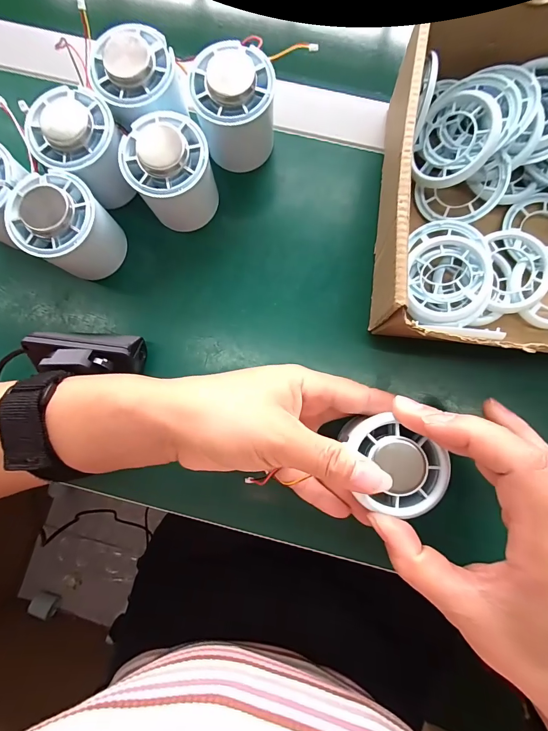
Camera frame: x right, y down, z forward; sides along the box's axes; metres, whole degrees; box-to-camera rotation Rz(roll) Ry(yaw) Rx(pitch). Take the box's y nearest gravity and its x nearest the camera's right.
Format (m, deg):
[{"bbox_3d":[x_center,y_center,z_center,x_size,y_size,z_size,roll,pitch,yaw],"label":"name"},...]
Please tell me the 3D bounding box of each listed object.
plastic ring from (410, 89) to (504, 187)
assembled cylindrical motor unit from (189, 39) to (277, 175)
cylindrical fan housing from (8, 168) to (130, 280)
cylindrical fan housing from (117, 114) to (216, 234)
[{"bbox_3d":[0.120,-0.149,0.230,0.051,0.009,0.056,8,102,41],"label":"plastic ring"},{"bbox_3d":[-0.026,-0.173,0.238,0.051,0.054,0.053,0,85,1],"label":"assembled cylindrical motor unit"},{"bbox_3d":[-0.138,-0.091,0.236,0.056,0.059,0.051,0,85,1],"label":"cylindrical fan housing"},{"bbox_3d":[-0.067,-0.127,0.236,0.052,0.060,0.052,0,85,1],"label":"cylindrical fan housing"}]

